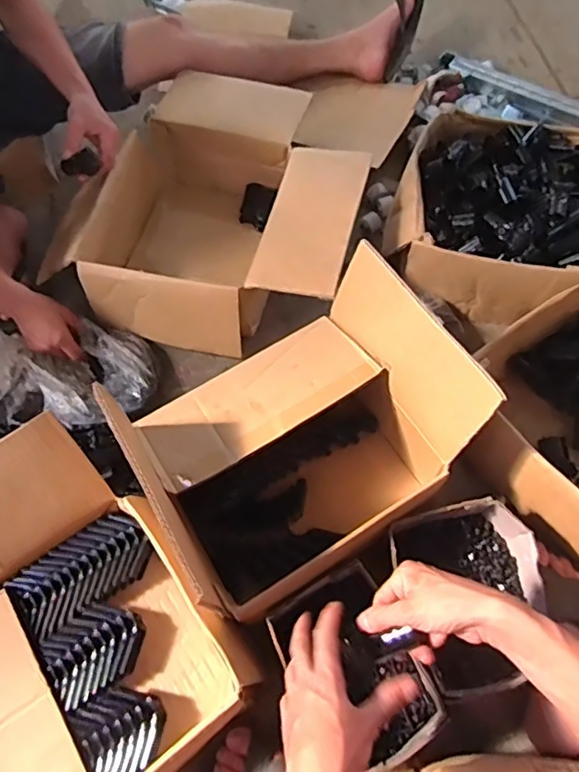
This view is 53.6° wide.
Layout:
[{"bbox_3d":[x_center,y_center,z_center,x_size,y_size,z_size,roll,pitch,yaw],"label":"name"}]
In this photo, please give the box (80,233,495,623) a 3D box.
[{"bbox_3d":[0.017,0.068,0.724,0.361,0.260,0.275,-31,65,-12],"label":"box"}]

